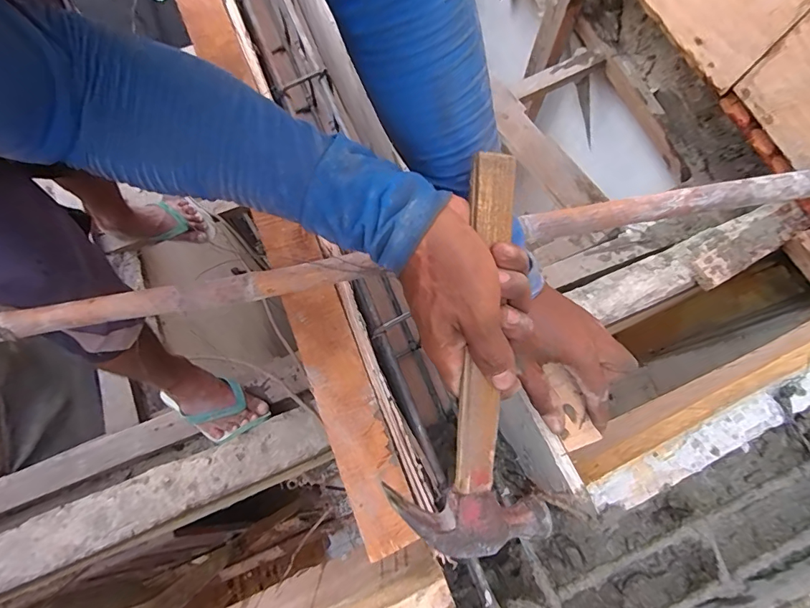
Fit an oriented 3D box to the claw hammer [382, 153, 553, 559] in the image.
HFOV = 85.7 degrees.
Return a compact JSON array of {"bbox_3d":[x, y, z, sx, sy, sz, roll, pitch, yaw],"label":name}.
[{"bbox_3d":[0.051,0.042,0.293,0.108,0.033,0.268,2,97,0],"label":"claw hammer"}]

